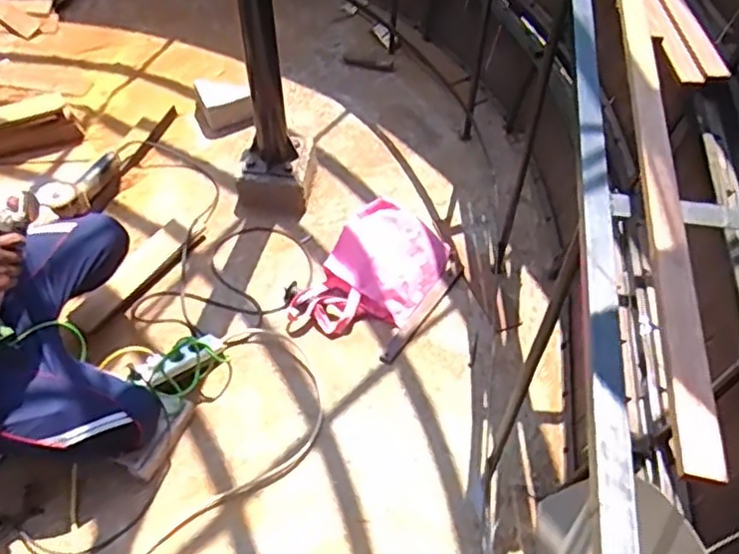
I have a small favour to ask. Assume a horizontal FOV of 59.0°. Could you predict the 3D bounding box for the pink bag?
[{"bbox_3d":[0.010,-0.017,1.692,0.301,0.111,0.394,23,55,18],"label":"pink bag"}]

